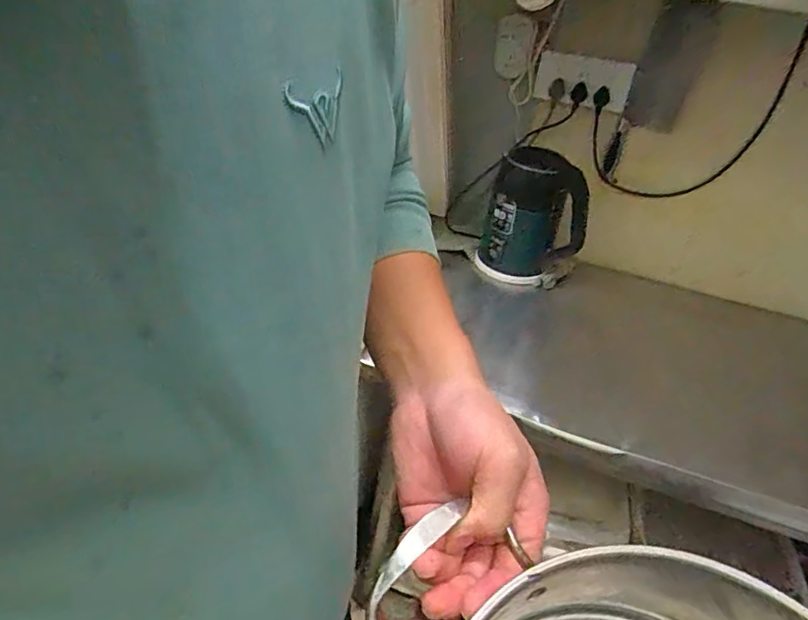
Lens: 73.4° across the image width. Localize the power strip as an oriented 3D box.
[{"bbox_3d":[0.351,-0.453,1.073,0.179,0.081,0.026,19,36,19],"label":"power strip"}]

